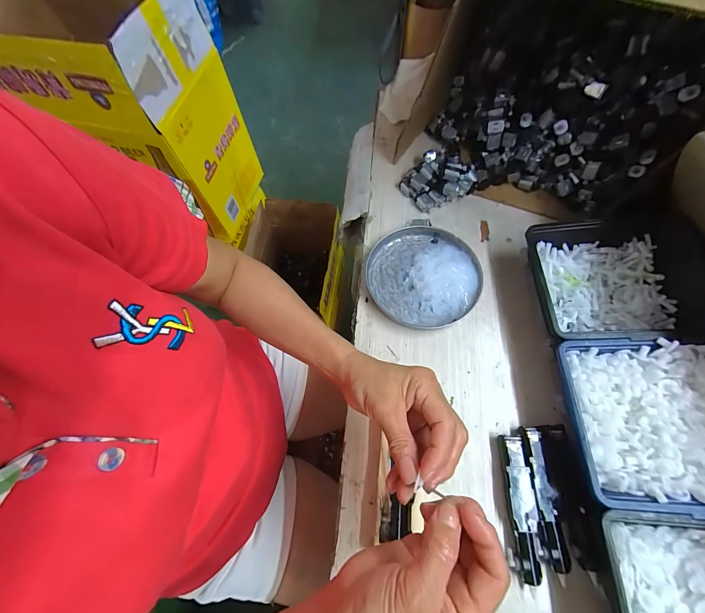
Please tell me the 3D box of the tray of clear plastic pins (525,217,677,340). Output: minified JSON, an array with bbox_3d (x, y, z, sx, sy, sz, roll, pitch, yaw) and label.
[{"bbox_3d":[0.288,-0.024,0.356,0.144,0.062,0.143,-1,68,2],"label":"tray of clear plastic pins"}]

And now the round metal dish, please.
[{"bbox_3d":[0.092,-0.042,0.392,0.140,0.022,0.141,-1,68,2],"label":"round metal dish"}]

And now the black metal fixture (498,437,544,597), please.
[{"bbox_3d":[0.160,0.193,0.291,0.026,0.022,0.121,1,68,3],"label":"black metal fixture"}]

